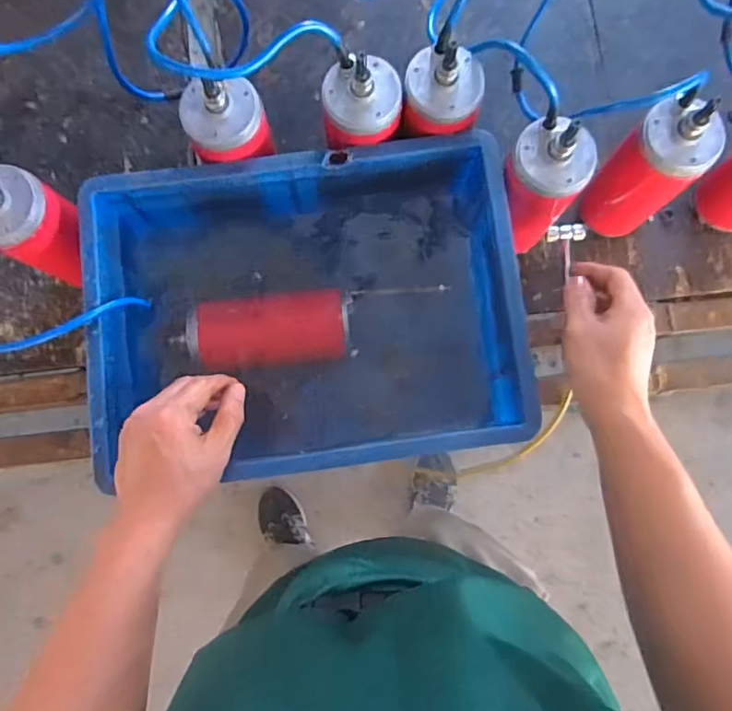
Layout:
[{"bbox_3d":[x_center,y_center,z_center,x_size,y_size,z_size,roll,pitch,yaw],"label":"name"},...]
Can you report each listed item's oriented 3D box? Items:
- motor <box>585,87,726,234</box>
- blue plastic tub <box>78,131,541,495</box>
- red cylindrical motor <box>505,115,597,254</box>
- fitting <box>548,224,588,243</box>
[{"bbox_3d":[0.294,-0.190,0.574,0.074,0.200,0.077,0,83,1],"label":"motor"},{"bbox_3d":[-0.057,-0.041,0.563,0.396,0.115,0.297,-7,83,0],"label":"blue plastic tub"},{"bbox_3d":[0.176,-0.170,0.572,0.076,0.203,0.070,0,83,1],"label":"red cylindrical motor"},{"bbox_3d":[0.234,-0.142,0.647,0.044,0.013,0.019,-3,84,13],"label":"fitting"}]

